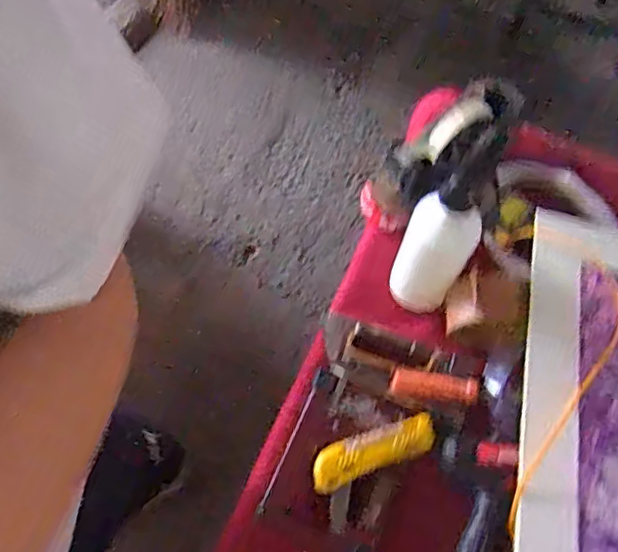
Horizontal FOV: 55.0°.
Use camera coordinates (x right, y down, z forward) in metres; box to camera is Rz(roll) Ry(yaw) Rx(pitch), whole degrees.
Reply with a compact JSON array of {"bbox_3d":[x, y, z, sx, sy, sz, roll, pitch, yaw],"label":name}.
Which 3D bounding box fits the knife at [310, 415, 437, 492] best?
[{"bbox_3d":[0.064,0.173,0.586,0.130,0.012,0.037,-19,67,-10],"label":"knife"}]

